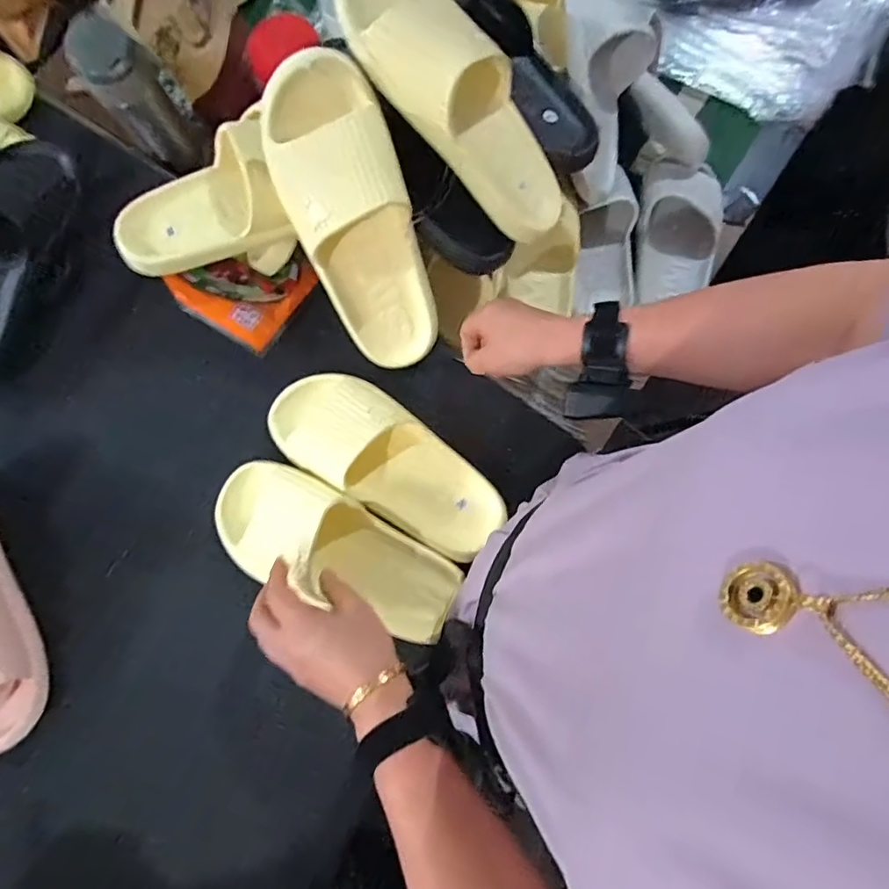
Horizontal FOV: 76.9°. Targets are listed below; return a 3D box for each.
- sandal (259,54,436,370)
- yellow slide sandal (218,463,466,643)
[{"bbox_3d":[-0.075,-0.193,0.502,0.101,0.262,0.066,-23,33,-6],"label":"sandal"},{"bbox_3d":[-0.102,0.097,0.512,0.239,0.057,0.096,27,77,1],"label":"yellow slide sandal"}]

